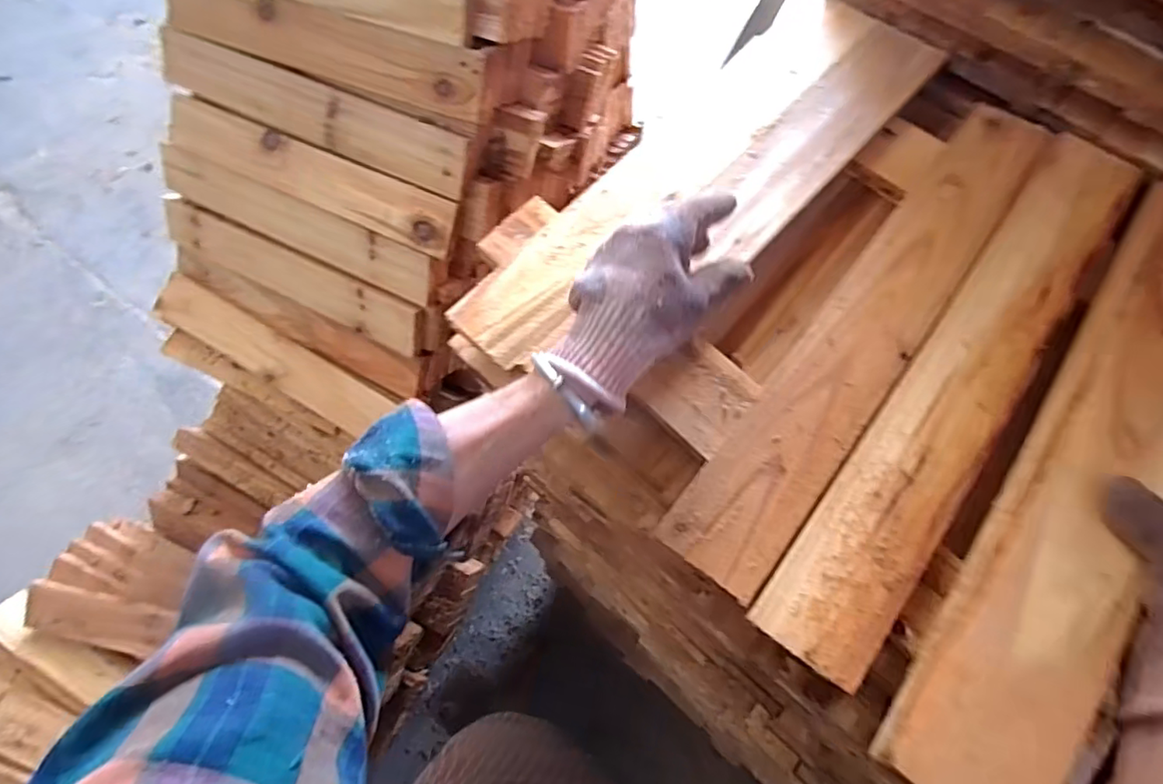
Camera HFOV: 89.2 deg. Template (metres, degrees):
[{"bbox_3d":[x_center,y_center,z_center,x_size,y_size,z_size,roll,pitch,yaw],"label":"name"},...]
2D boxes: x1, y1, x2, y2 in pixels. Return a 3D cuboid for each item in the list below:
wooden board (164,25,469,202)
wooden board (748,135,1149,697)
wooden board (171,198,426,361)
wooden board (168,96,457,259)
[{"bbox_3d":[-0.342,-0.351,0.731,0.457,0.070,0.012,24,26,11],"label":"wooden board"},{"bbox_3d":[0.287,-0.019,0.428,0.076,0.011,0.489,35,72,15],"label":"wooden board"},{"bbox_3d":[-0.421,-0.171,0.851,0.458,0.079,0.012,25,28,12],"label":"wooden board"},{"bbox_3d":[-0.360,-0.284,0.763,0.451,0.073,0.017,25,26,13],"label":"wooden board"}]

